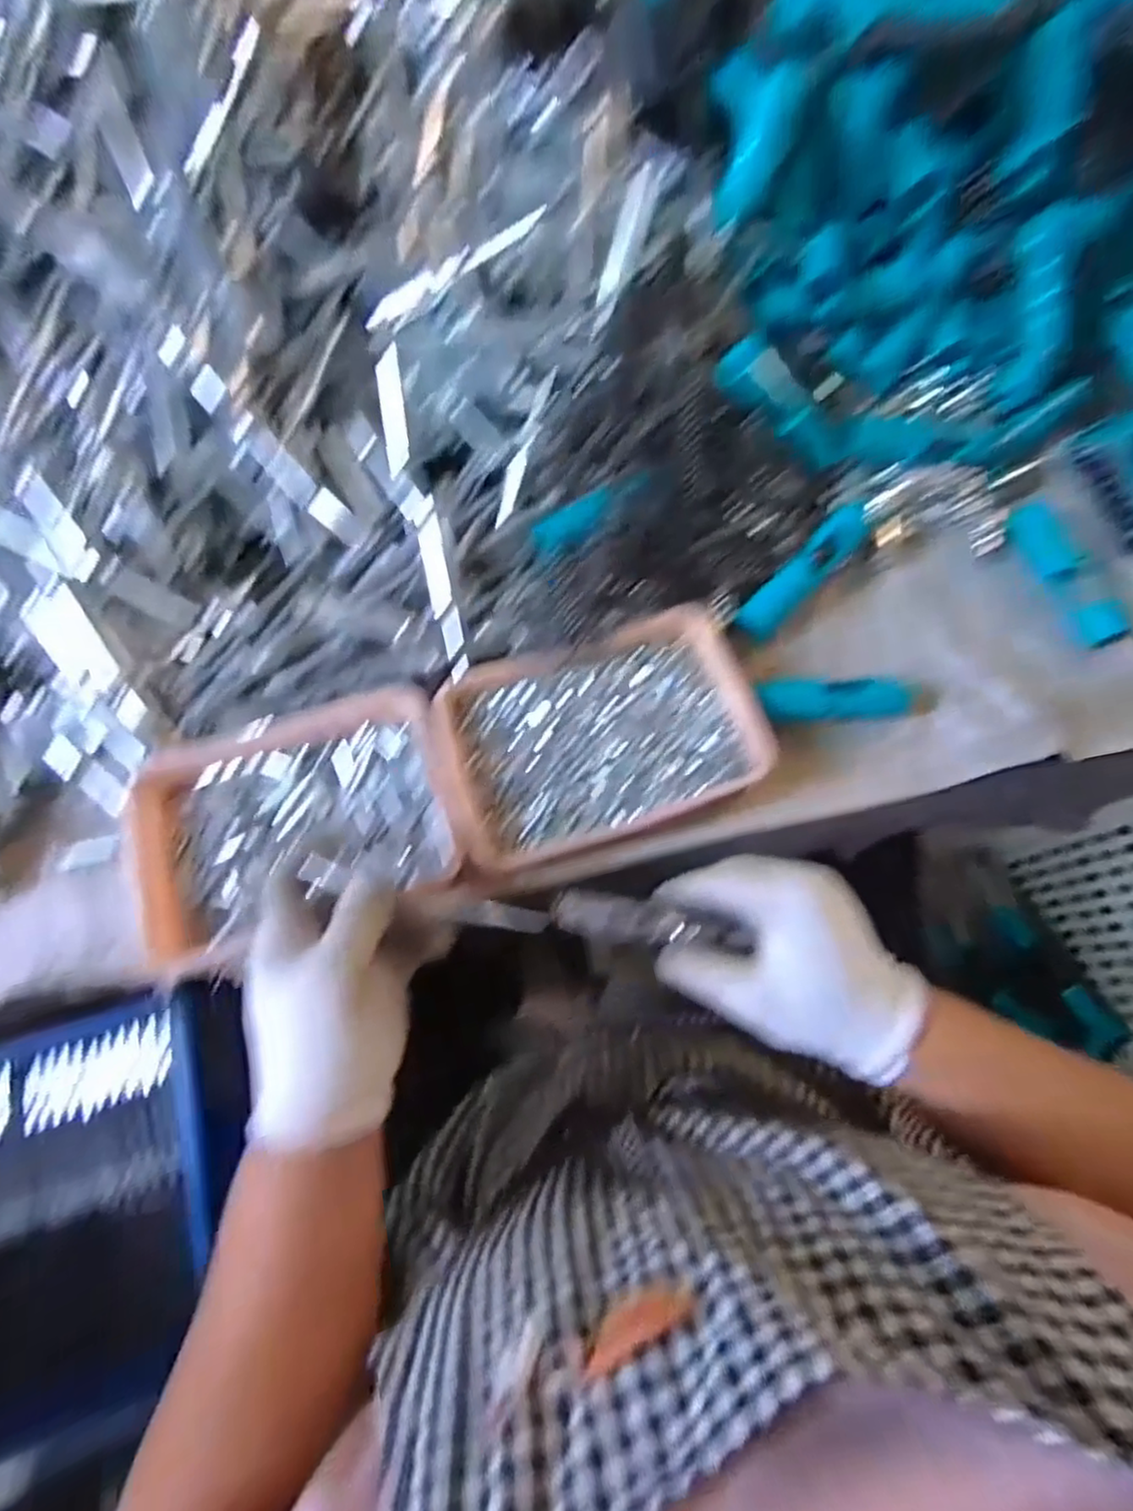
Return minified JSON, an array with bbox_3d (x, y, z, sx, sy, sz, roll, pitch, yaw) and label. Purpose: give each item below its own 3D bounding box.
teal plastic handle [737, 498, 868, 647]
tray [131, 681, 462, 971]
[{"bbox_3d":[0.177,-0.137,0.494,0.132,0.035,0.027,-43,75,-13],"label":"teal plastic handle"},{"bbox_3d":[-0.177,0.038,0.439,0.199,0.033,0.143,-16,71,-5],"label":"tray"}]

